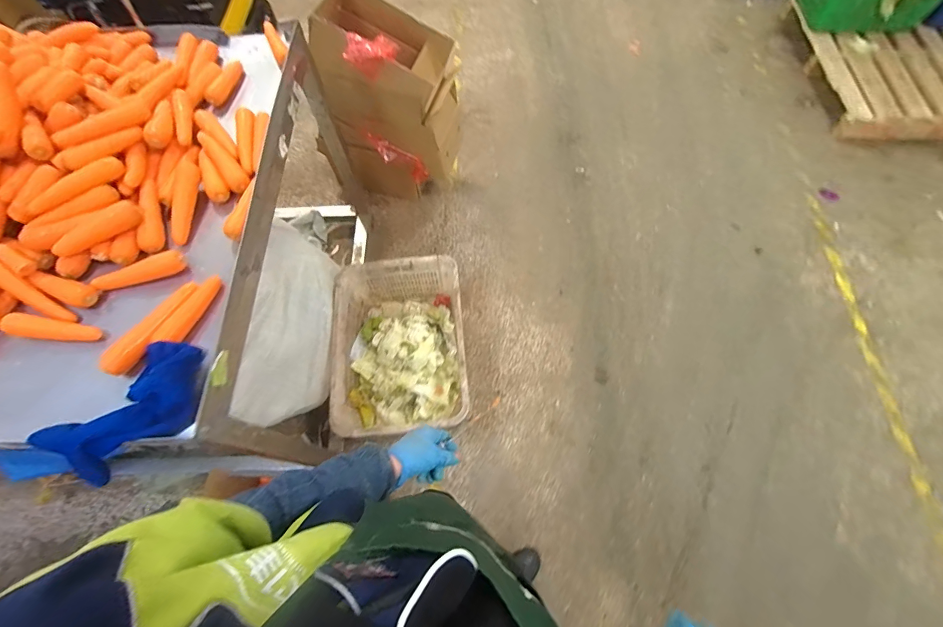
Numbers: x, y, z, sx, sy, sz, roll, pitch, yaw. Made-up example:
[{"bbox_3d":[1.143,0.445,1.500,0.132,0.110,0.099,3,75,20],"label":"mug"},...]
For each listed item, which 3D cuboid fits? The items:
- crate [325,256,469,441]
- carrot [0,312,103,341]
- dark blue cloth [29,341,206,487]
[{"bbox_3d":[-0.251,0.118,1.512,0.432,0.281,0.596,-4,67,-3],"label":"crate"},{"bbox_3d":[-0.800,0.029,0.782,0.168,0.032,0.040,6,67,2],"label":"carrot"},{"bbox_3d":[-0.573,0.162,0.695,0.139,0.061,0.268,43,72,16],"label":"dark blue cloth"}]

